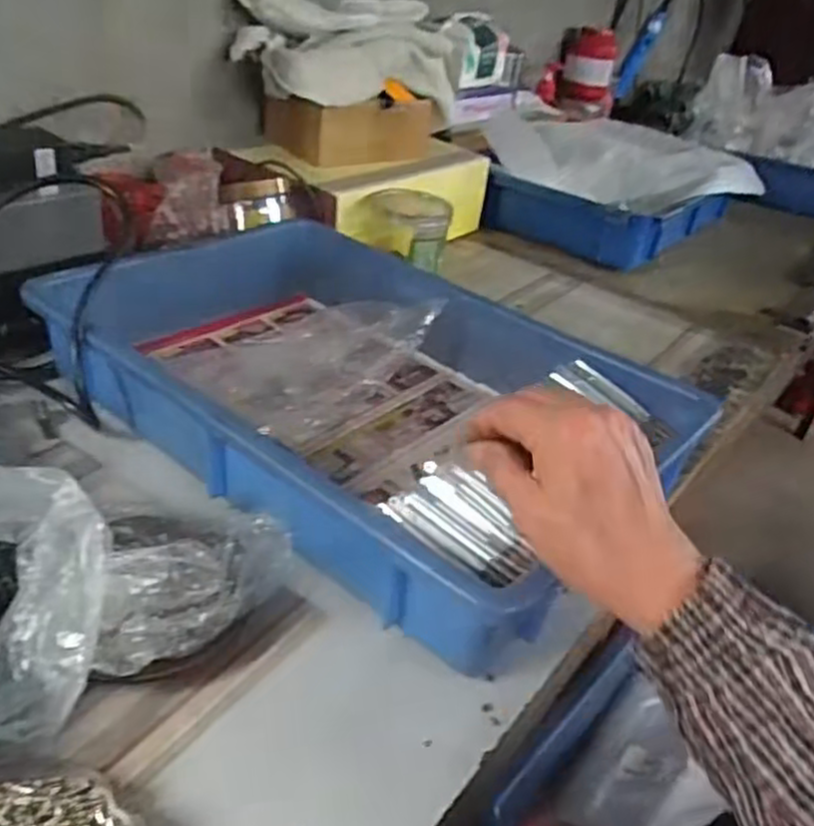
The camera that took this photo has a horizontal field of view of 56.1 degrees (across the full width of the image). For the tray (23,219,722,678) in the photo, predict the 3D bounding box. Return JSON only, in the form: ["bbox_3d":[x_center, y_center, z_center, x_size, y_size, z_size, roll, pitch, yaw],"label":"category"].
[{"bbox_3d":[-0.040,-0.027,0.575,0.448,0.092,0.285,31,42,28],"label":"tray"}]

